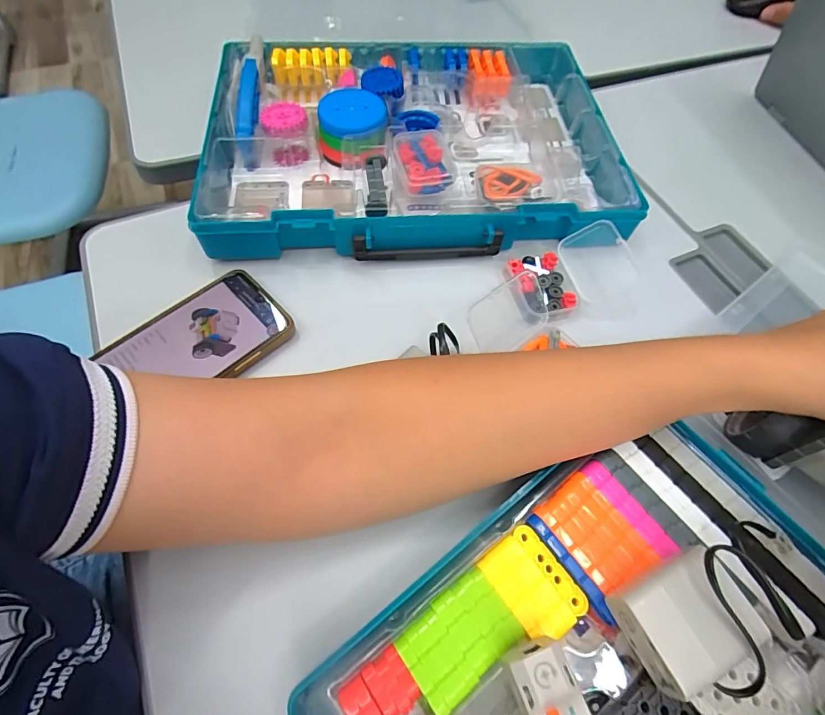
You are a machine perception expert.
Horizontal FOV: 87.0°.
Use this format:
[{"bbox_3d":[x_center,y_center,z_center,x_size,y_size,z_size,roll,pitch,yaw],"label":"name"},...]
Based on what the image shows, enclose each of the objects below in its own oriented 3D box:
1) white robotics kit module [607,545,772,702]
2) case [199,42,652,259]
[{"bbox_3d":[0.124,0.121,0.202,0.051,0.029,0.044,-22,65,-15],"label":"white robotics kit module"},{"bbox_3d":[-0.002,-0.196,0.404,0.355,0.059,0.241,-2,62,-6],"label":"case"}]

